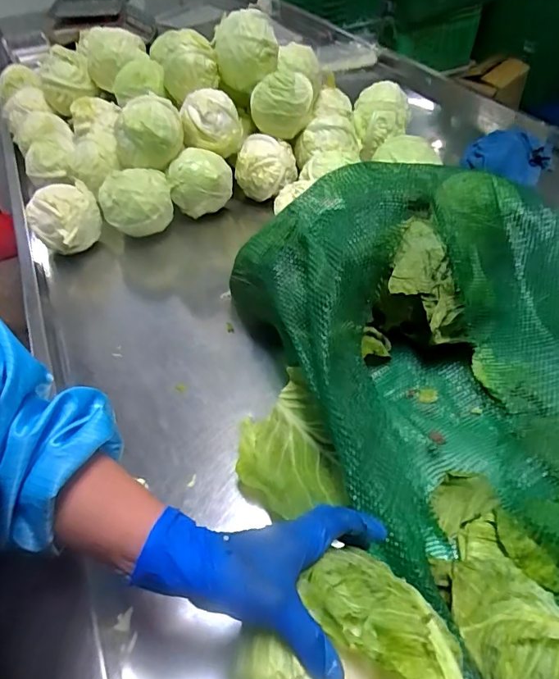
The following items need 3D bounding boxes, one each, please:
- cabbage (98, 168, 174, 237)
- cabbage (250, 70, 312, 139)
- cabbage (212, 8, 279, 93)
[{"bbox_3d":[-0.271,-0.257,0.894,0.129,0.103,0.115,-11,48,-7],"label":"cabbage"},{"bbox_3d":[0.004,-0.498,1.008,0.129,0.105,0.121,-3,47,0],"label":"cabbage"},{"bbox_3d":[-0.079,-0.673,1.098,0.140,0.144,0.132,-6,47,-2],"label":"cabbage"}]

